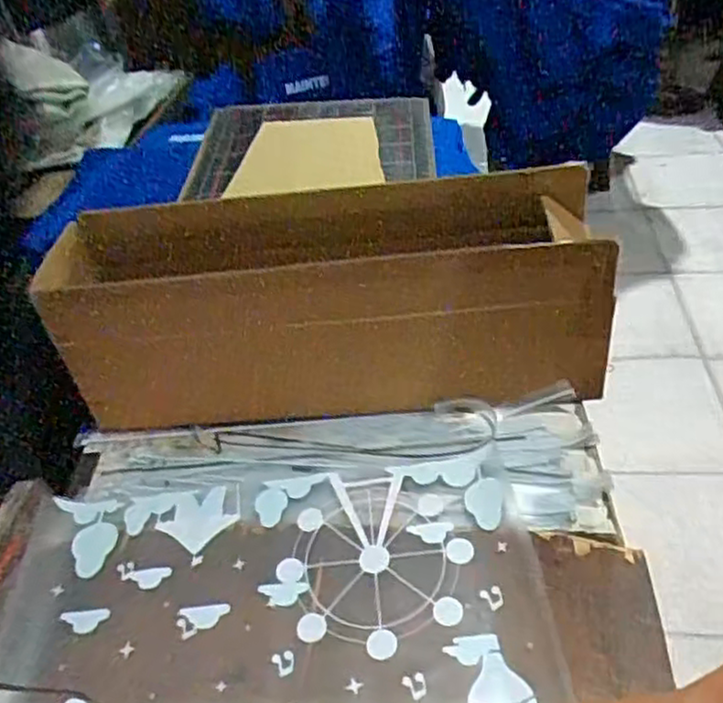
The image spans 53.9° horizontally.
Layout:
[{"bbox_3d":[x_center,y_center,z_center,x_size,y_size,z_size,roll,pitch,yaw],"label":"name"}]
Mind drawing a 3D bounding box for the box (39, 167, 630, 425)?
[{"bbox_3d":[-0.031,-0.055,0.849,0.613,0.242,0.155,-5,41,4],"label":"box"}]

